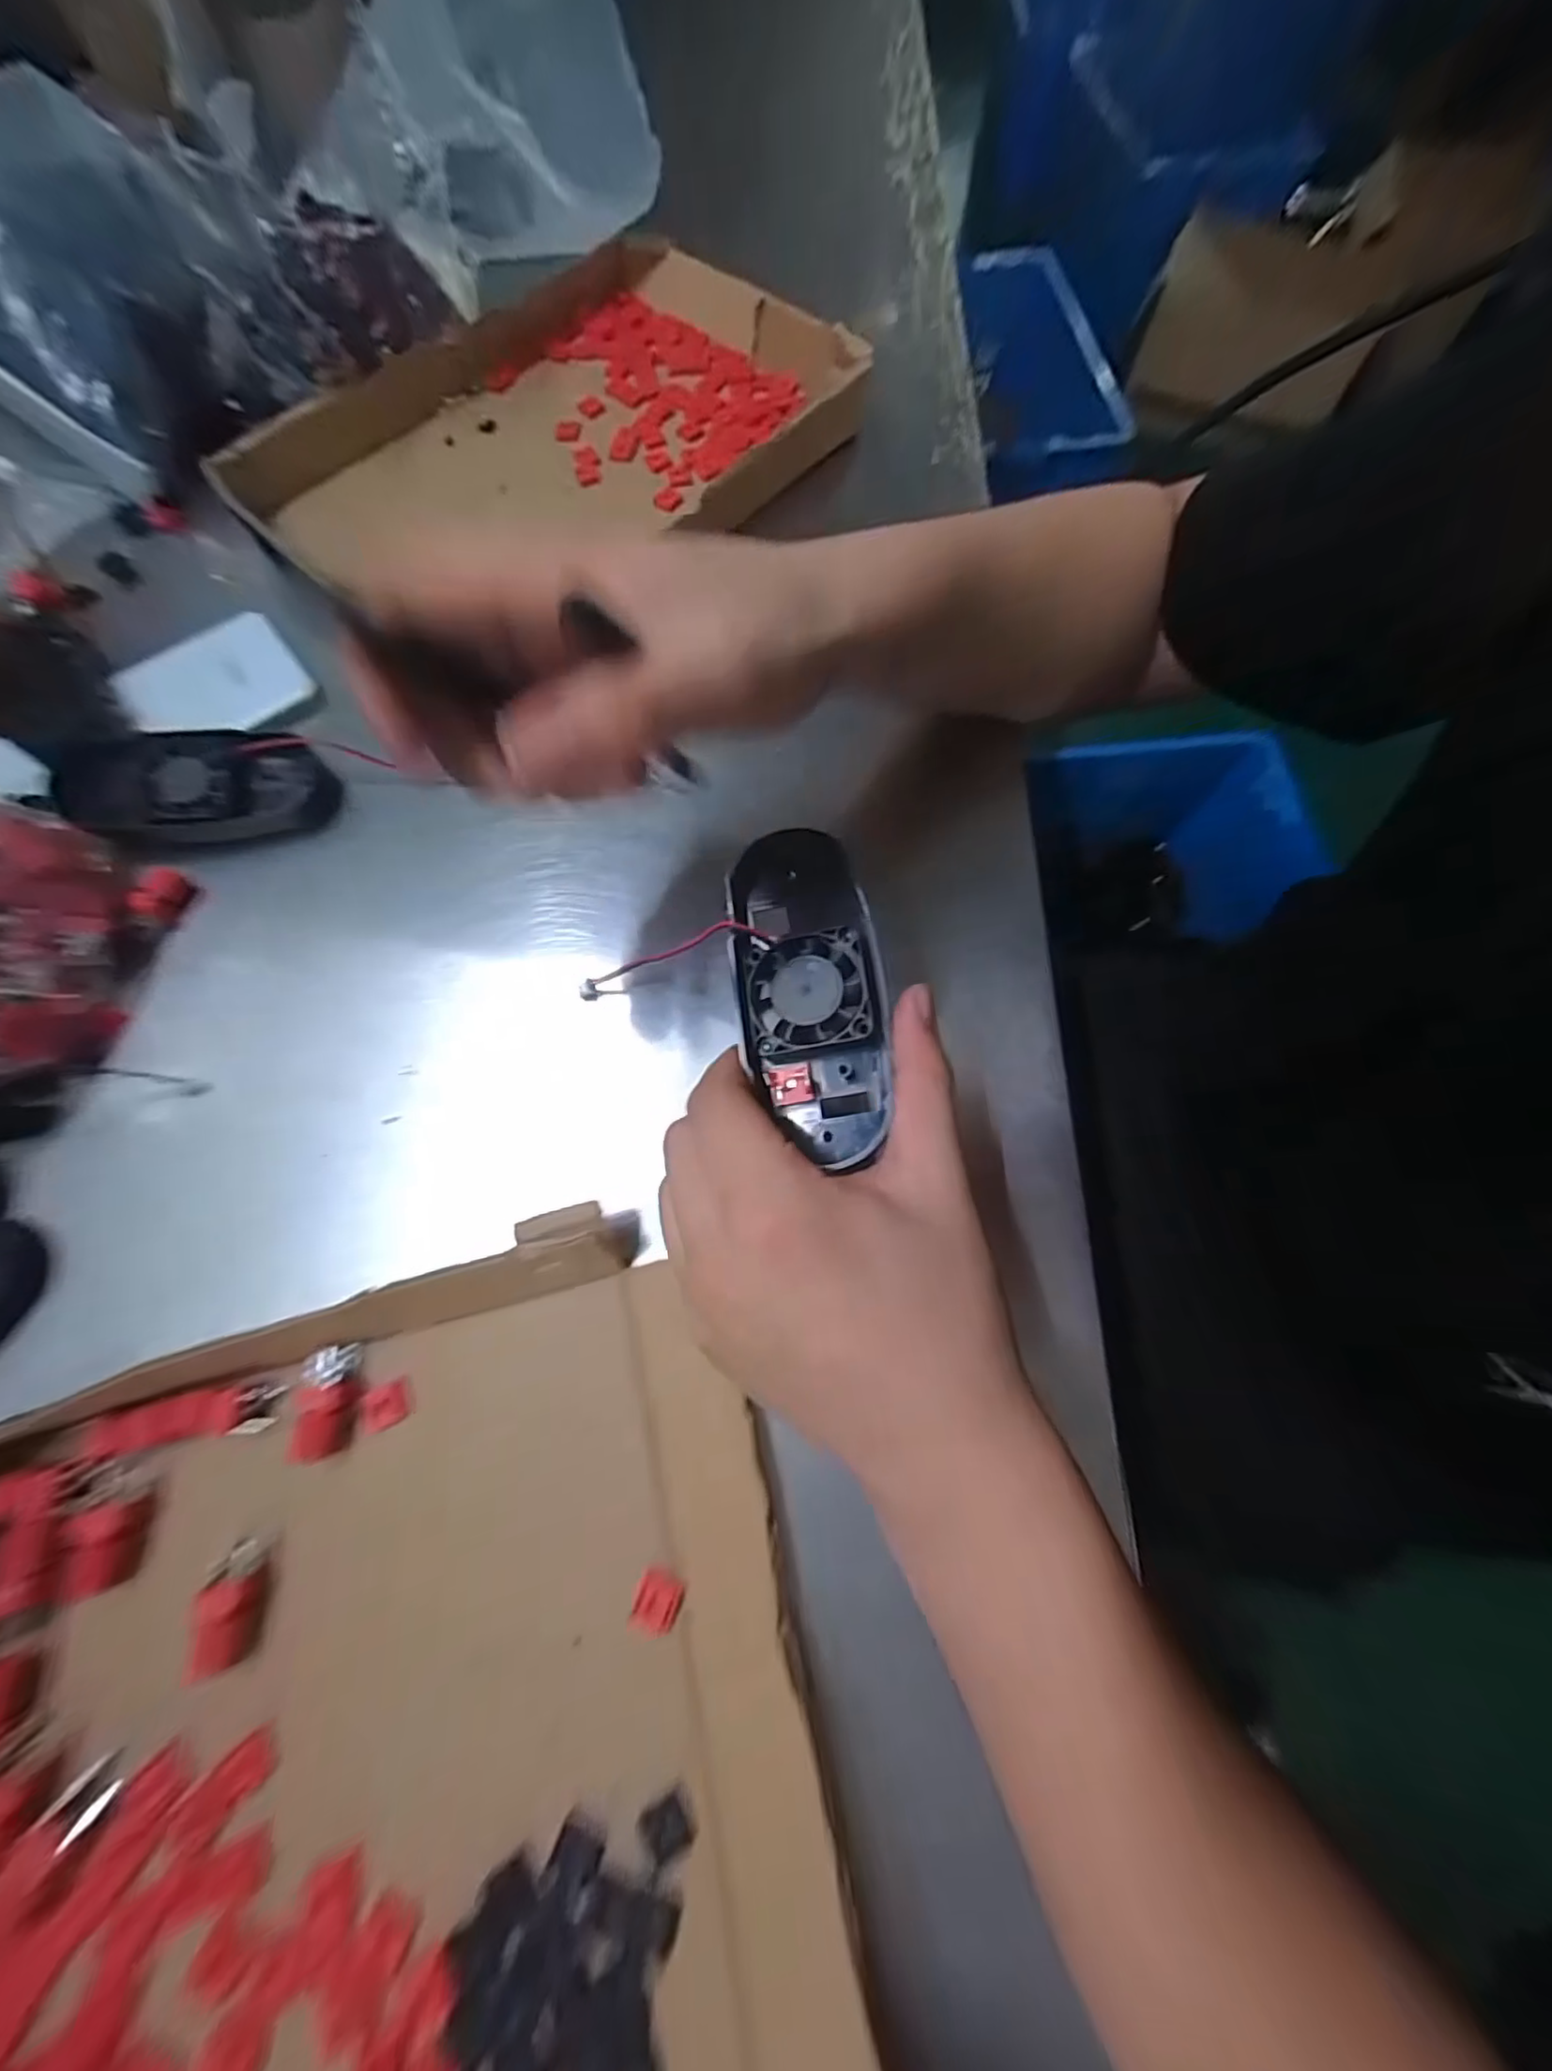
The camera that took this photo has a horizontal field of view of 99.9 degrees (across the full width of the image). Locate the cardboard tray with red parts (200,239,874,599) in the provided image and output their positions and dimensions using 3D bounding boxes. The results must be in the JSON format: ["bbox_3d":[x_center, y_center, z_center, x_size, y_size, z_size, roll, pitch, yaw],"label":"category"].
[{"bbox_3d":[-0.131,-0.346,0.376,0.321,0.037,0.209,-35,75,-11],"label":"cardboard tray with red parts"}]

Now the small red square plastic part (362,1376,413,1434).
[{"bbox_3d":[-0.138,0.131,0.232,0.013,0.007,0.014,-23,73,-7],"label":"small red square plastic part"}]

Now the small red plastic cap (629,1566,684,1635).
[{"bbox_3d":[-0.038,0.181,0.210,0.014,0.010,0.012,12,72,5],"label":"small red plastic cap"}]

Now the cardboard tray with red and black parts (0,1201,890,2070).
[{"bbox_3d":[-0.115,0.251,0.180,0.262,0.043,0.325,-13,72,-4],"label":"cardboard tray with red and black parts"}]

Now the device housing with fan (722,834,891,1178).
[{"bbox_3d":[0.011,-0.014,0.222,0.047,0.024,0.112,-10,77,-3],"label":"device housing with fan"}]

